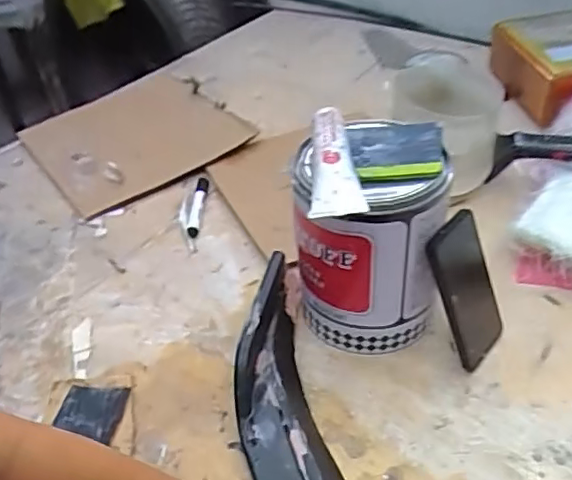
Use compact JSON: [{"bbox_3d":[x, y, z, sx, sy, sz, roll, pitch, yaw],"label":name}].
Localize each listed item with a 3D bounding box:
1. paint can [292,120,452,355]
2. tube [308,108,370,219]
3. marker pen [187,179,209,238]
[{"bbox_3d":[0.083,0.009,0.654,0.140,0.218,0.148,-3,40,2],"label":"paint can"},{"bbox_3d":[0.046,-0.076,0.568,0.050,0.024,0.151,-3,51,1],"label":"tube"},{"bbox_3d":[-0.132,-0.053,0.891,0.019,0.024,0.131,-3,40,2],"label":"marker pen"}]

